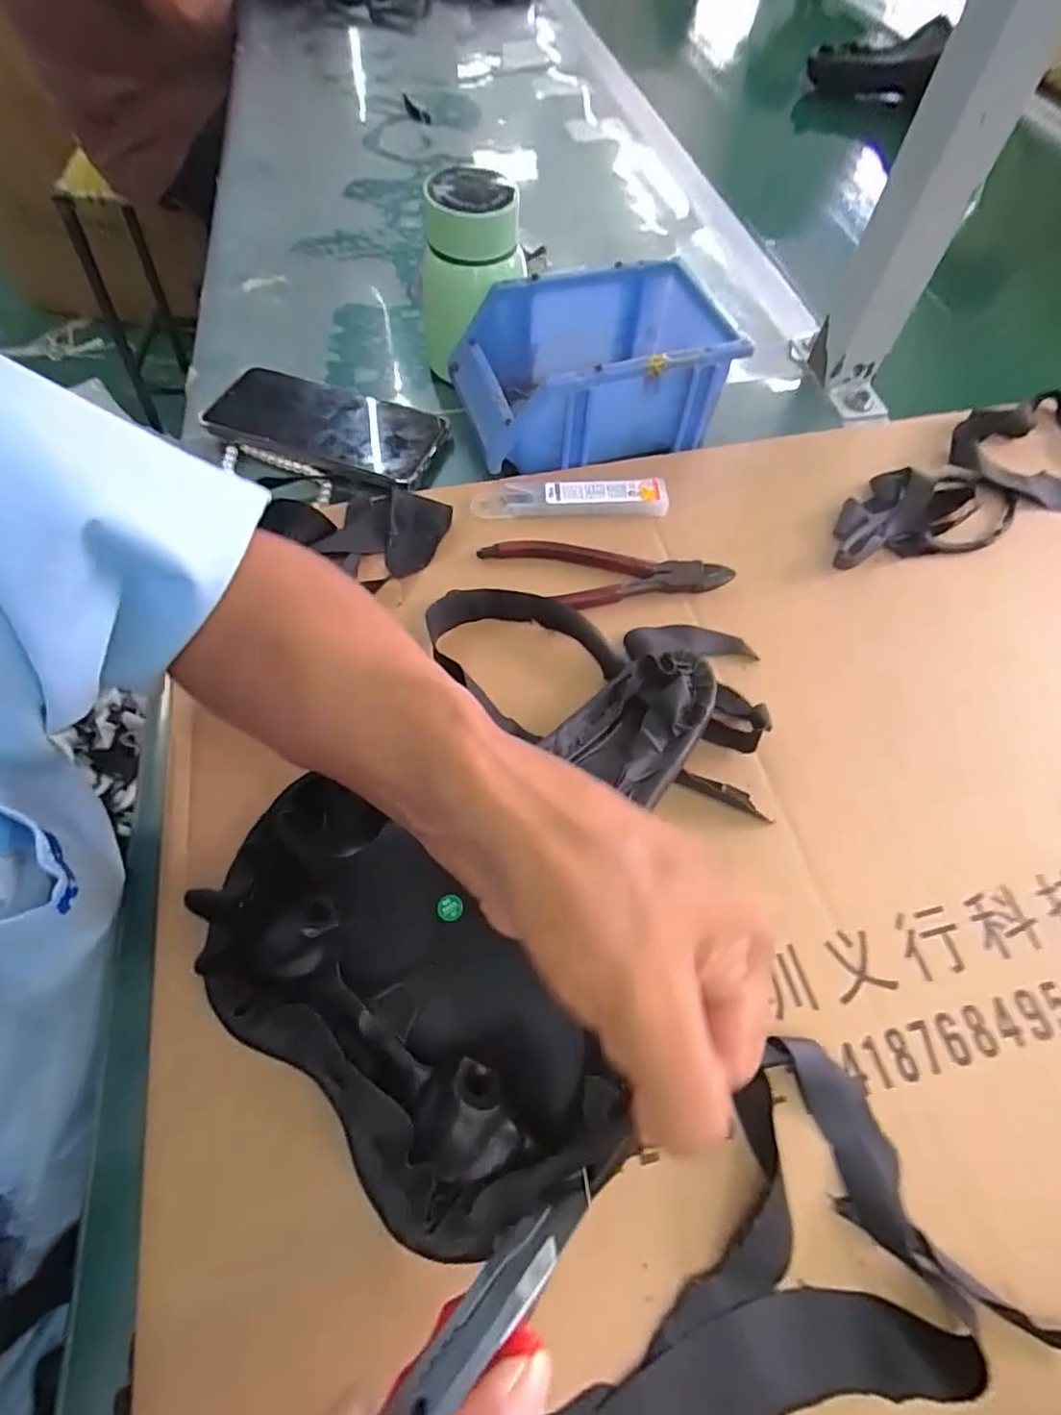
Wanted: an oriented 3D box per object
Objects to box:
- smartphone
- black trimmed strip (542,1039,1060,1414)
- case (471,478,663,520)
[{"bbox_3d":[-0.143,-0.200,0.419,0.156,0.013,0.080,15,62,6],"label":"smartphone"},{"bbox_3d":[0.070,0.236,0.186,0.222,0.014,0.112,-41,70,-21],"label":"black trimmed strip"},{"bbox_3d":[0.026,-0.135,0.380,0.124,0.011,0.027,1,62,-1],"label":"case"}]

